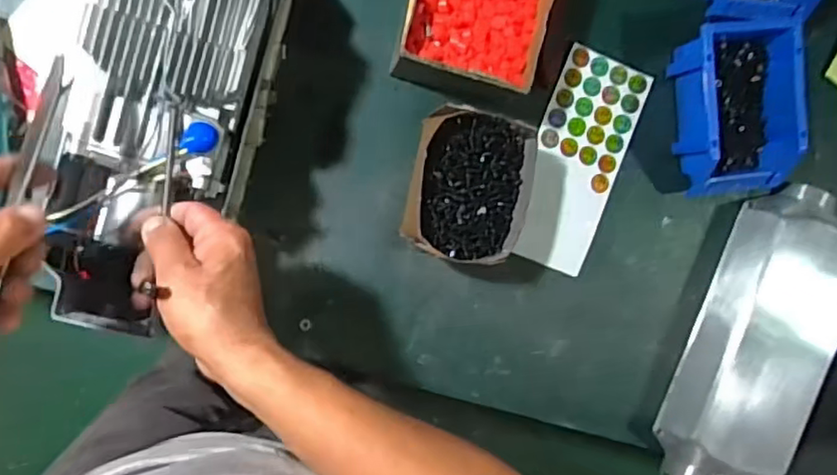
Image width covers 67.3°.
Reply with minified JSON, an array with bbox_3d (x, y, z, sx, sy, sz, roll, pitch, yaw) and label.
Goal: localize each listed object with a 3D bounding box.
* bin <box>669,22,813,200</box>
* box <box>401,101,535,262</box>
[{"bbox_3d":[0.358,-0.144,0.707,0.120,0.071,0.187,-8,94,-9],"label":"bin"},{"bbox_3d":[0.049,-0.053,0.653,0.121,0.095,0.150,8,92,-10],"label":"box"}]

